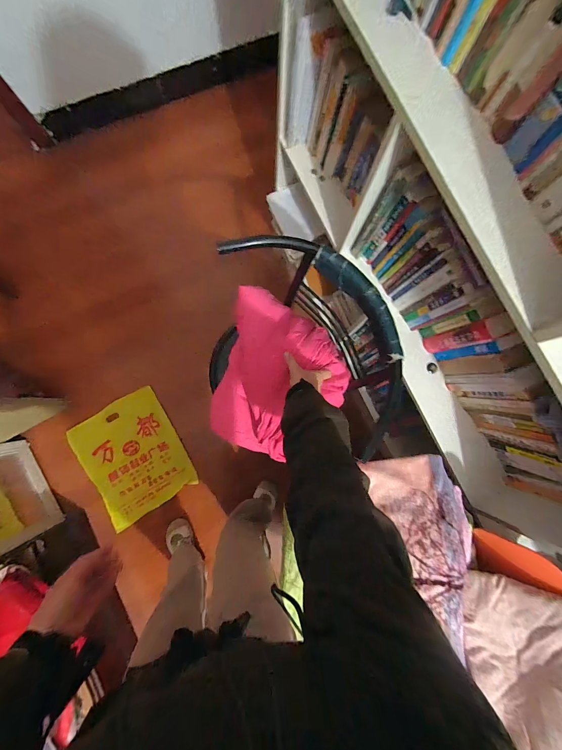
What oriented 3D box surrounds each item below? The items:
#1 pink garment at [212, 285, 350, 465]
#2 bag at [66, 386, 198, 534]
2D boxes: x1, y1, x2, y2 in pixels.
[{"bbox_3d":[0.002,0.002,0.749,0.344,0.203,0.387,13,82,0],"label":"pink garment"},{"bbox_3d":[-0.616,0.337,1.188,0.378,0.023,0.452,-31,84,-6],"label":"bag"}]

